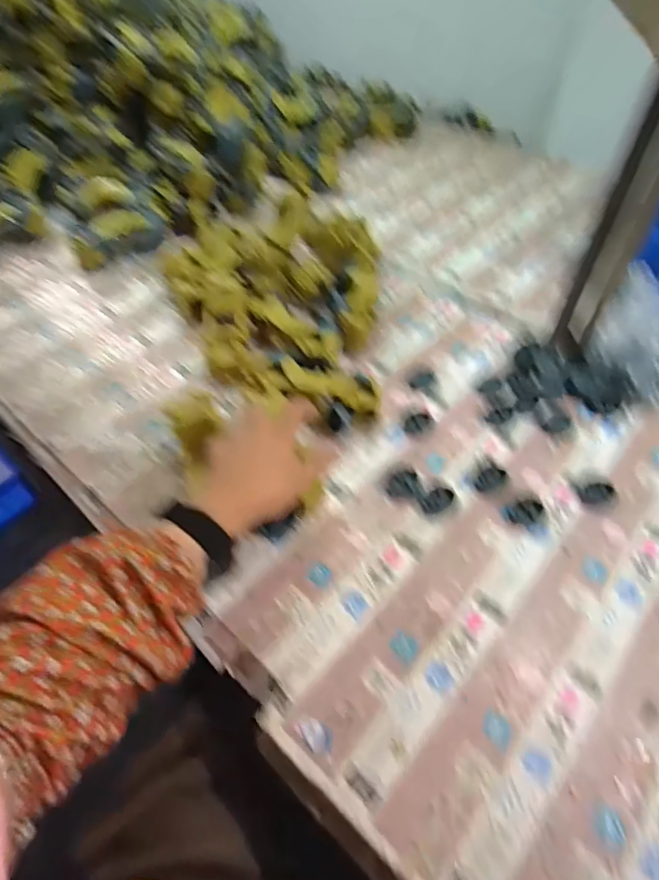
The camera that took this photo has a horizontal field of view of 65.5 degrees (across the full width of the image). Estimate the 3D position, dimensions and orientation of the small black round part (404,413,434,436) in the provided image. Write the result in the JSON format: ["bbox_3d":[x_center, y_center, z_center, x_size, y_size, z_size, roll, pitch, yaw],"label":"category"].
[{"bbox_3d":[0.106,-0.021,0.612,0.032,0.009,0.030,1,51,-1],"label":"small black round part"}]

